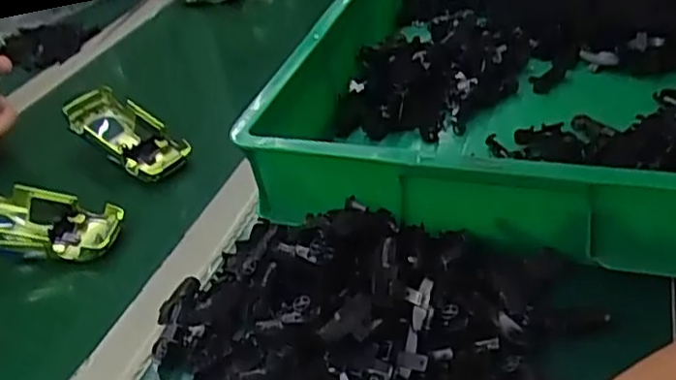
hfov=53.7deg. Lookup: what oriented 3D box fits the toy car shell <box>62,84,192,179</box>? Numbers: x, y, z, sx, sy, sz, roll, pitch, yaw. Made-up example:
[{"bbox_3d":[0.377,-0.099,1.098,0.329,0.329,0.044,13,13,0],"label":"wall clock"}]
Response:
[{"bbox_3d":[-0.194,-0.051,0.619,0.128,0.040,0.059,34,50,22],"label":"toy car shell"}]

